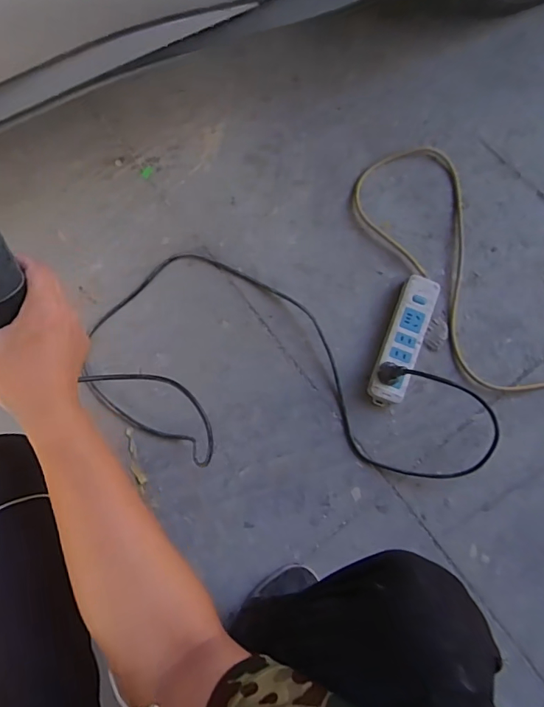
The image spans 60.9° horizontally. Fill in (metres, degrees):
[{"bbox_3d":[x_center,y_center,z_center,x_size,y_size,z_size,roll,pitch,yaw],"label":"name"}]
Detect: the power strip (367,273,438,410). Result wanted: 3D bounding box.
[{"bbox_3d":[0.207,-0.021,0.732,0.050,0.033,0.211,22,85,-4],"label":"power strip"}]

